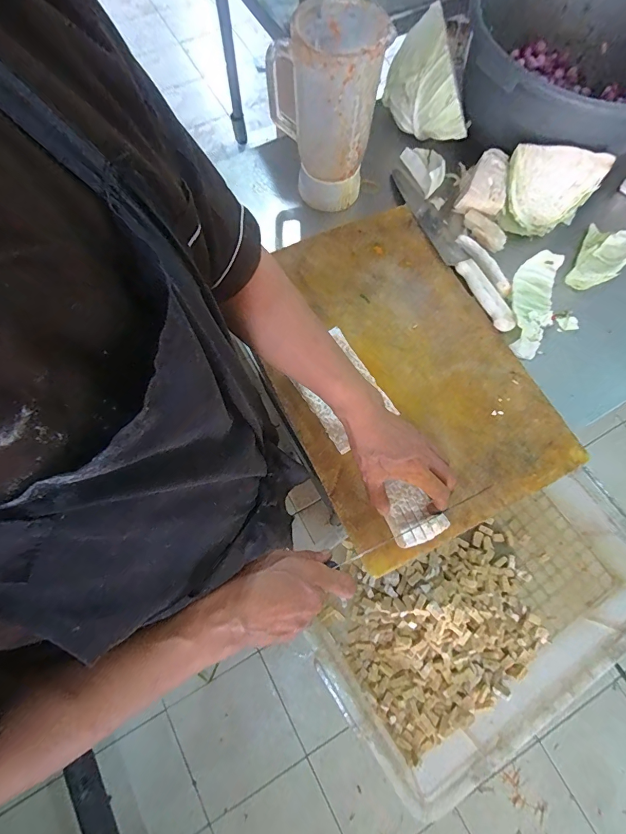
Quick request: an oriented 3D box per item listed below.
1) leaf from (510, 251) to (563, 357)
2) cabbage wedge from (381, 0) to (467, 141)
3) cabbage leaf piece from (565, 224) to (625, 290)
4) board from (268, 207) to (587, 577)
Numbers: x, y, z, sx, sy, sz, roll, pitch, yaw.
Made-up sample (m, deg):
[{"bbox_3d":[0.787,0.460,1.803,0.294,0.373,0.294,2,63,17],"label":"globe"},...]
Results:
[{"bbox_3d":[0.334,-0.170,0.592,0.068,0.036,0.167,14,72,3],"label":"leaf"},{"bbox_3d":[0.184,-0.555,0.655,0.086,0.120,0.179,-19,73,-7],"label":"cabbage wedge"},{"bbox_3d":[0.462,-0.255,0.615,0.068,0.034,0.123,30,74,8],"label":"cabbage leaf piece"},{"bbox_3d":[0.113,-0.079,0.552,0.325,0.021,0.472,-24,72,-8],"label":"board"}]

